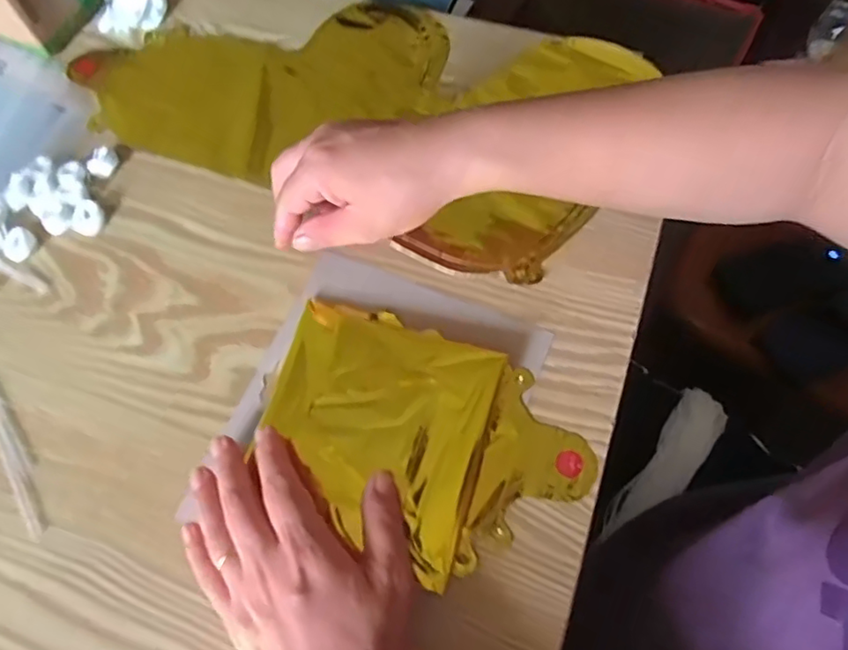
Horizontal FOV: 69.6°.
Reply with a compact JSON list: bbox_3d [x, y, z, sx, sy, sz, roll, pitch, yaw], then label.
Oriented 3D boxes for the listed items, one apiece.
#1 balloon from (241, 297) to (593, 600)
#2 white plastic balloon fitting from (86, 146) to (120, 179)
[{"bbox_3d":[-0.005,0.064,0.357,0.187,0.018,0.126,27,71,14],"label":"balloon"},{"bbox_3d":[-0.235,-0.120,0.448,0.016,0.012,0.023,33,73,15],"label":"white plastic balloon fitting"}]

